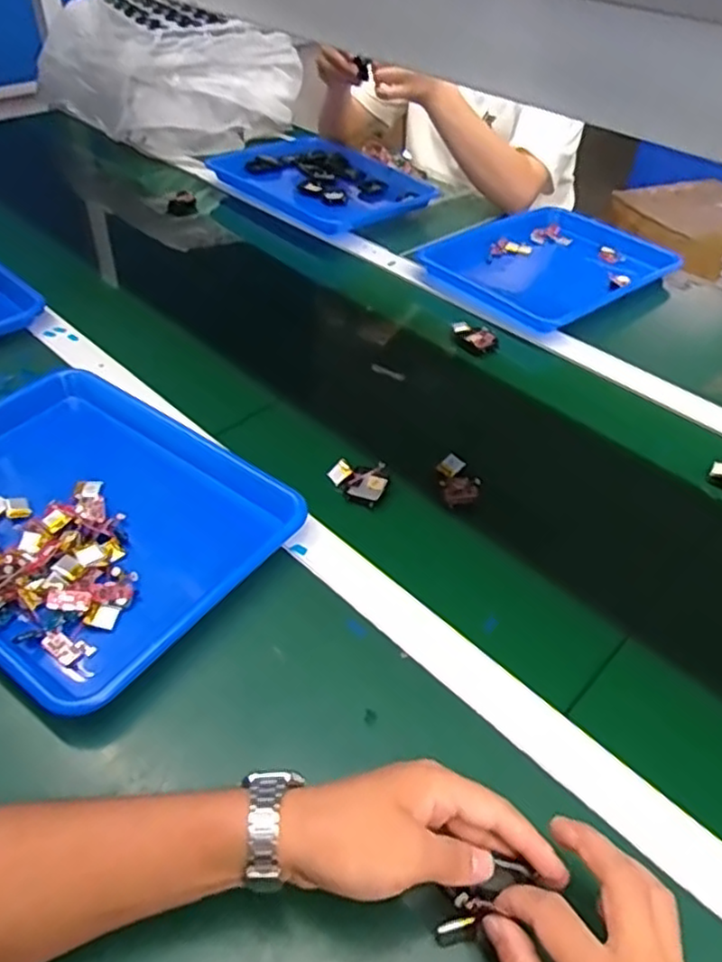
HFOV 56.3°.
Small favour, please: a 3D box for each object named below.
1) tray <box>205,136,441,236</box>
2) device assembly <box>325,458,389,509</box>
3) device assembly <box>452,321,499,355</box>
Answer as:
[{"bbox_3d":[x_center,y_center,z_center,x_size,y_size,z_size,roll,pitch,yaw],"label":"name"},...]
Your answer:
[{"bbox_3d":[-0.055,-0.500,1.123,0.275,0.037,0.339,-30,53,-29],"label":"tray"},{"bbox_3d":[-0.004,-0.001,0.624,0.057,0.026,0.043,15,46,11],"label":"device assembly"},{"bbox_3d":[0.137,-0.173,0.817,0.055,0.026,0.022,28,50,23],"label":"device assembly"}]

